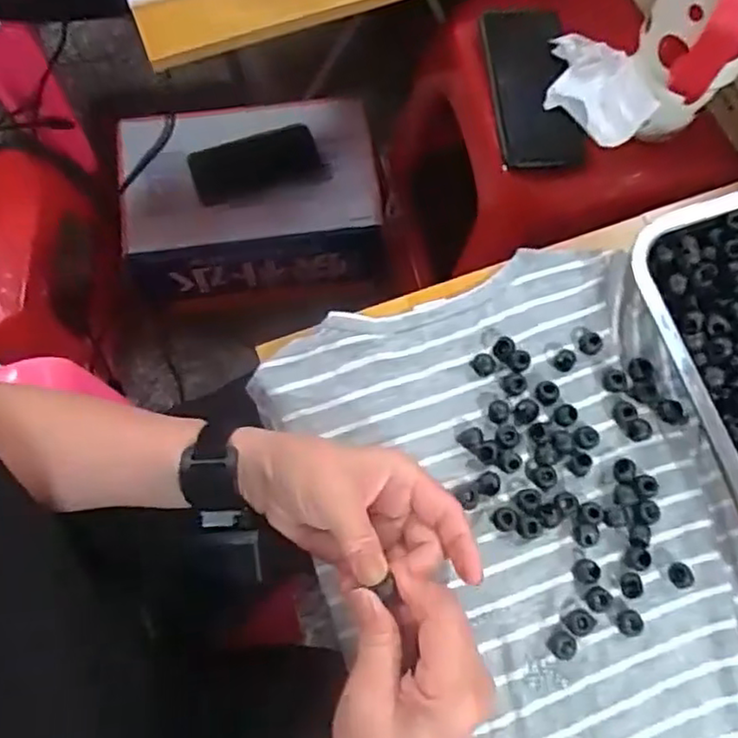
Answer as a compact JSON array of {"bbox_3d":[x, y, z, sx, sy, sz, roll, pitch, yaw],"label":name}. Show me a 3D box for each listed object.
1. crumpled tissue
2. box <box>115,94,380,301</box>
[{"bbox_3d":[0.199,-0.250,0.602,0.081,0.050,0.103,3,74,0],"label":"crumpled tissue"},{"bbox_3d":[-0.159,-0.231,0.956,0.330,0.150,0.210,-6,74,-3],"label":"box"}]

